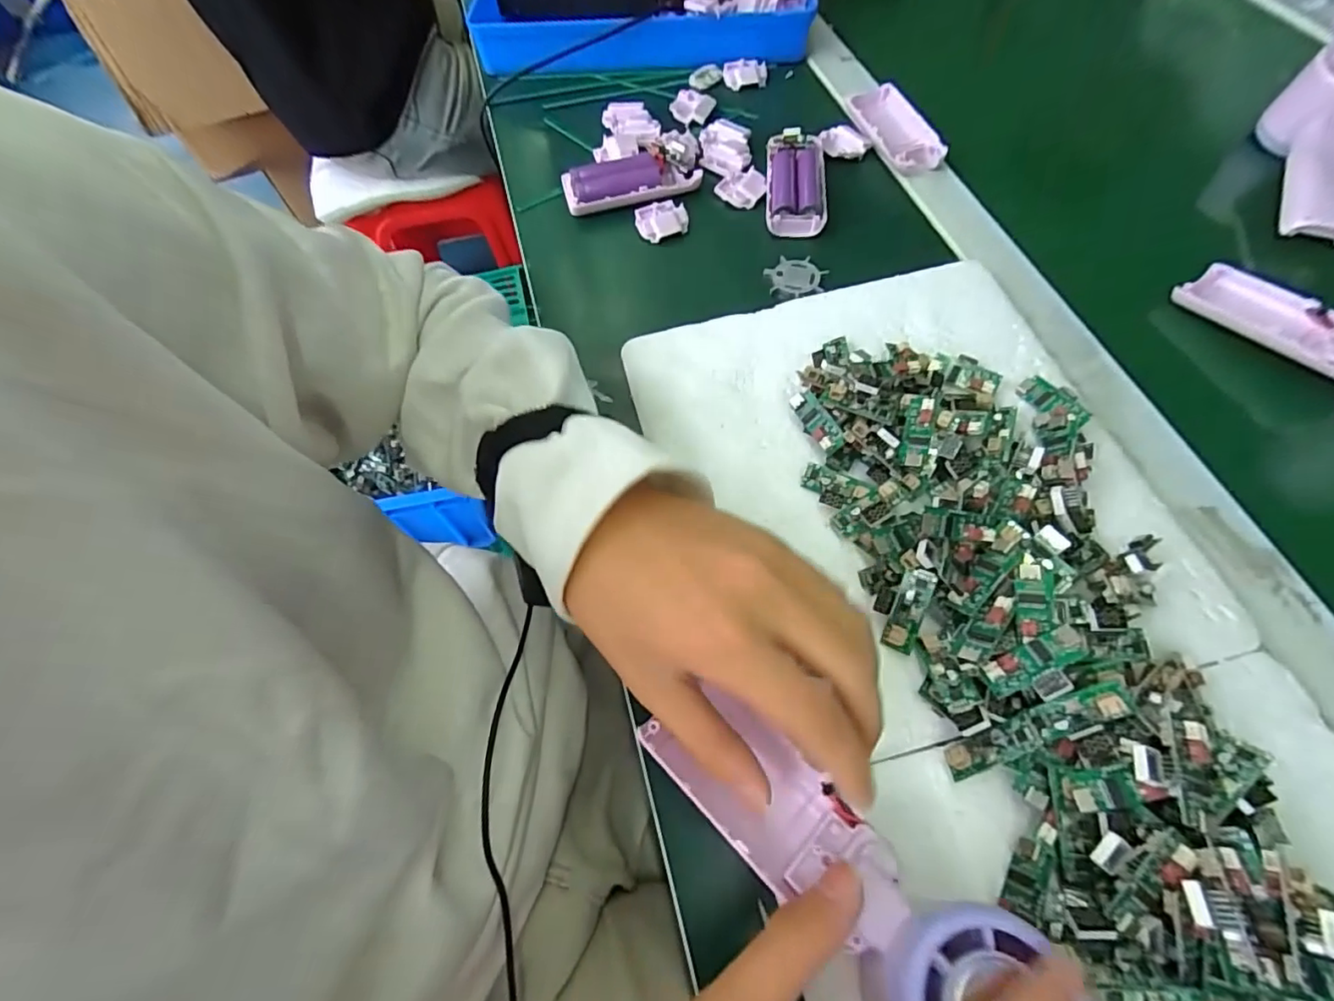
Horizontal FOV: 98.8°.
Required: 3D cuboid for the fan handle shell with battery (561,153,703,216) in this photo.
[{"bbox_3d":[-0.028,-0.249,0.449,0.105,0.024,0.040,-14,62,-3],"label":"fan handle shell with battery"}]

